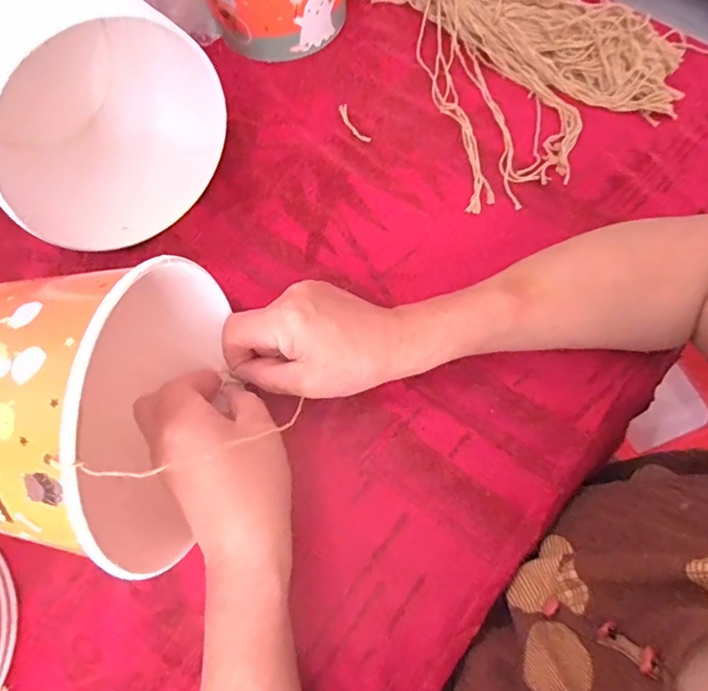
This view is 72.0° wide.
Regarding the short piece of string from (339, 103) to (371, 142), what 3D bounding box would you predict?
[{"bbox_3d":[0.000,-0.196,0.432,0.010,0.004,0.046,-31,72,-8],"label":"short piece of string"}]

